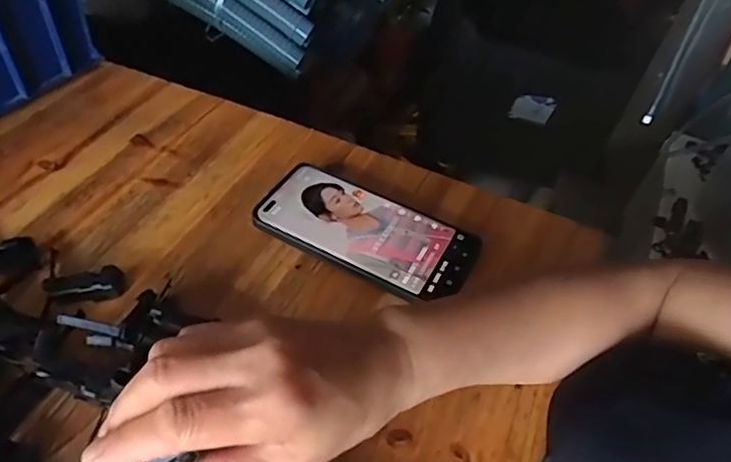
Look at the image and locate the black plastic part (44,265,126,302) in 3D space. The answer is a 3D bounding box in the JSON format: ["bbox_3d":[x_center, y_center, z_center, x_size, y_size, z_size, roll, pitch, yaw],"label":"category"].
[{"bbox_3d":[-0.192,0.036,0.390,0.047,0.017,0.021,-5,47,-6],"label":"black plastic part"}]

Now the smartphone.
[{"bbox_3d":[0.001,-0.001,0.435,0.165,0.015,0.079,22,50,18],"label":"smartphone"}]

